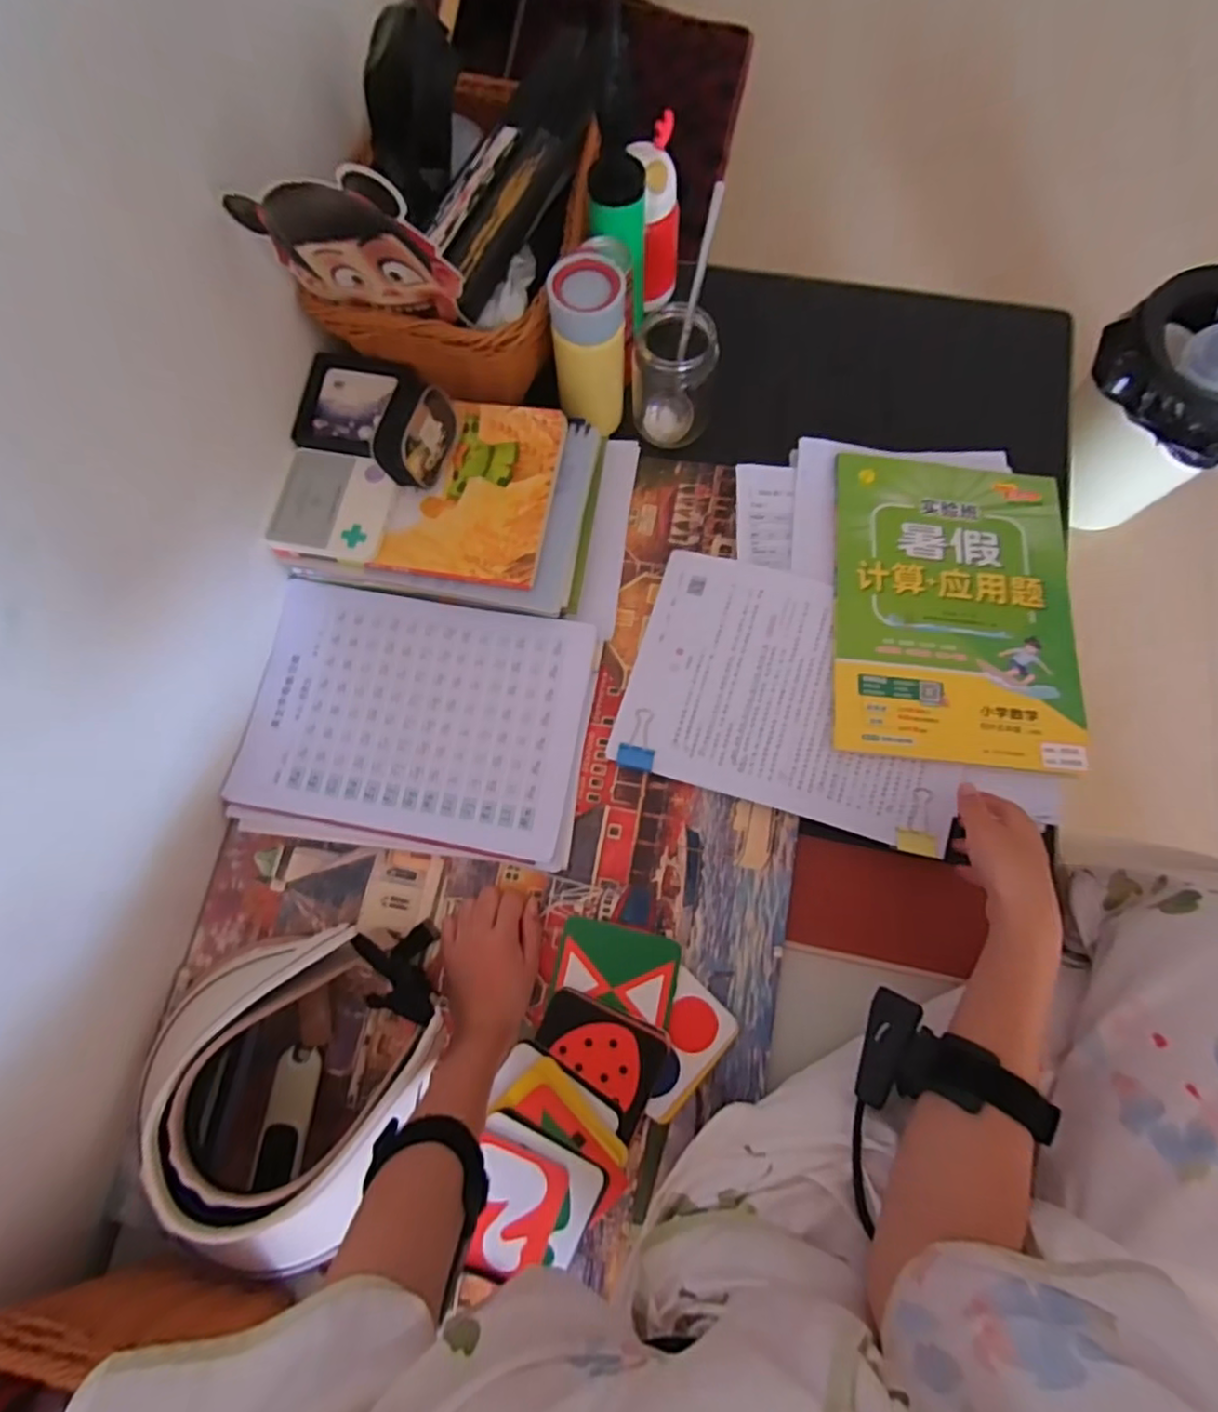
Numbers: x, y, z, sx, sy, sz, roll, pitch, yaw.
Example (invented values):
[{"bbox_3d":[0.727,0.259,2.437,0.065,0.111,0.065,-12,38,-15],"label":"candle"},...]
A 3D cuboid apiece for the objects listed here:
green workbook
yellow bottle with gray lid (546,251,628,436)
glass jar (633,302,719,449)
[{"bbox_3d":[0.313,-0.093,0.578,0.211,0.018,0.289,6,76,3],"label":"green workbook"},{"bbox_3d":[-0.018,-0.324,0.592,0.066,0.153,0.074,-5,76,0],"label":"yellow bottle with gray lid"},{"bbox_3d":[0.063,-0.312,0.608,0.073,0.105,0.067,0,76,2],"label":"glass jar"}]

